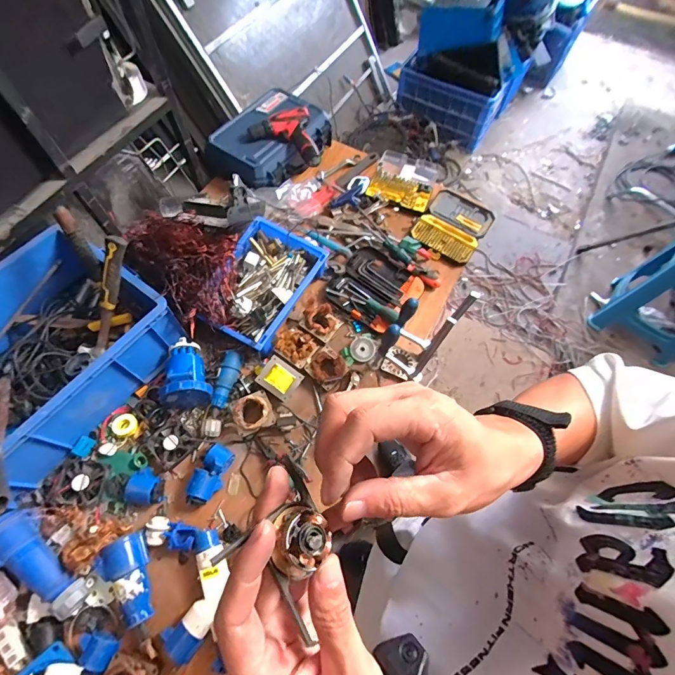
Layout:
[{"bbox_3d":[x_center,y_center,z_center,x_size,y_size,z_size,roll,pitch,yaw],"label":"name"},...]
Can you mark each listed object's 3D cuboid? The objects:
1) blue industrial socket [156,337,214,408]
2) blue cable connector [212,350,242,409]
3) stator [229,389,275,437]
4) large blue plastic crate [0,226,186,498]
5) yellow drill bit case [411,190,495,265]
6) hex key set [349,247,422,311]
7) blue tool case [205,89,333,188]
[{"bbox_3d":[-0.342,0.075,0.810,0.108,0.096,0.142,-19,65,-11],"label":"blue industrial socket"},{"bbox_3d":[-0.249,0.094,0.841,0.042,0.042,0.131,8,63,3],"label":"blue cable connector"},{"bbox_3d":[-0.185,0.164,0.809,0.086,0.041,0.085,-25,66,-13],"label":"stator"},{"bbox_3d":[-0.634,0.033,0.781,0.386,0.173,0.468,33,67,15],"label":"large blue plastic crate"},{"bbox_3d":[0.341,-0.331,1.090,0.181,0.030,0.239,32,67,14],"label":"yellow drill bit case"},{"bbox_3d":[0.125,-0.161,0.994,0.194,0.026,0.113,41,69,17],"label":"hex key set"},{"bbox_3d":[-0.199,-0.608,1.135,0.295,0.087,0.353,24,65,11],"label":"blue tool case"}]

